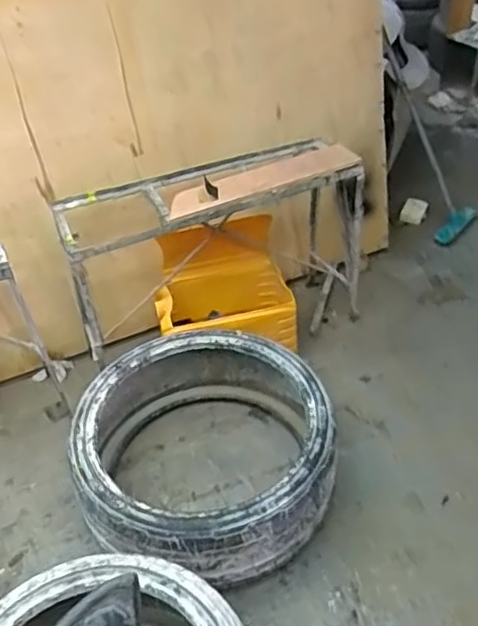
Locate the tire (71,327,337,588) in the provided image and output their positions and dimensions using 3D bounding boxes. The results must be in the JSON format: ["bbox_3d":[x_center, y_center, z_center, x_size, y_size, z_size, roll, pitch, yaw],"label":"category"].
[{"bbox_3d":[-0.091,0.339,1.592,0.625,0.240,0.641,-16,43,-11],"label":"tire"}]

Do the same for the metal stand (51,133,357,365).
[{"bbox_3d":[-0.041,-0.142,1.873,0.881,0.559,0.294,-21,43,-17],"label":"metal stand"}]

